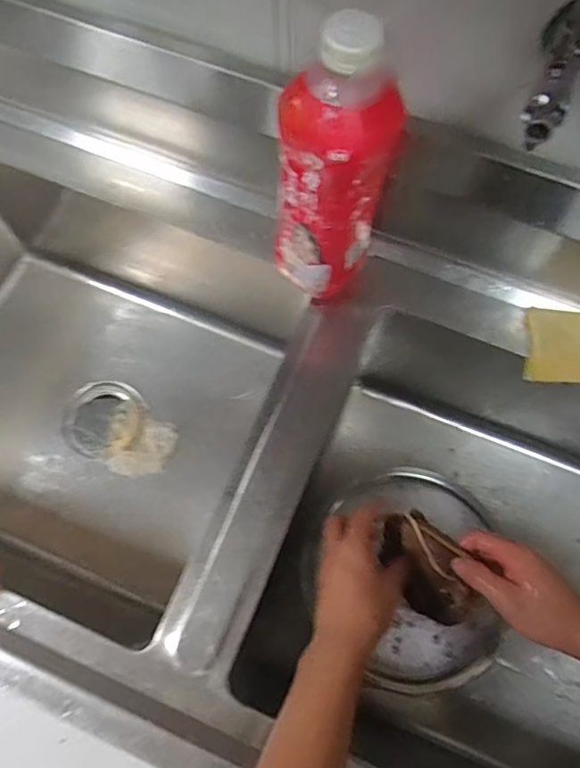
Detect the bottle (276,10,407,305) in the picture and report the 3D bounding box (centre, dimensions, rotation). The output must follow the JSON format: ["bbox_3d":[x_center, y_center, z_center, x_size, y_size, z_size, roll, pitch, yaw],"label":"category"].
[{"bbox_3d":[0.034,-0.168,0.451,0.088,0.260,0.068,25,71,7],"label":"bottle"}]

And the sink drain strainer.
[{"bbox_3d":[-0.273,0.049,0.767,0.118,0.020,0.113,0,70,-1],"label":"sink drain strainer"}]

